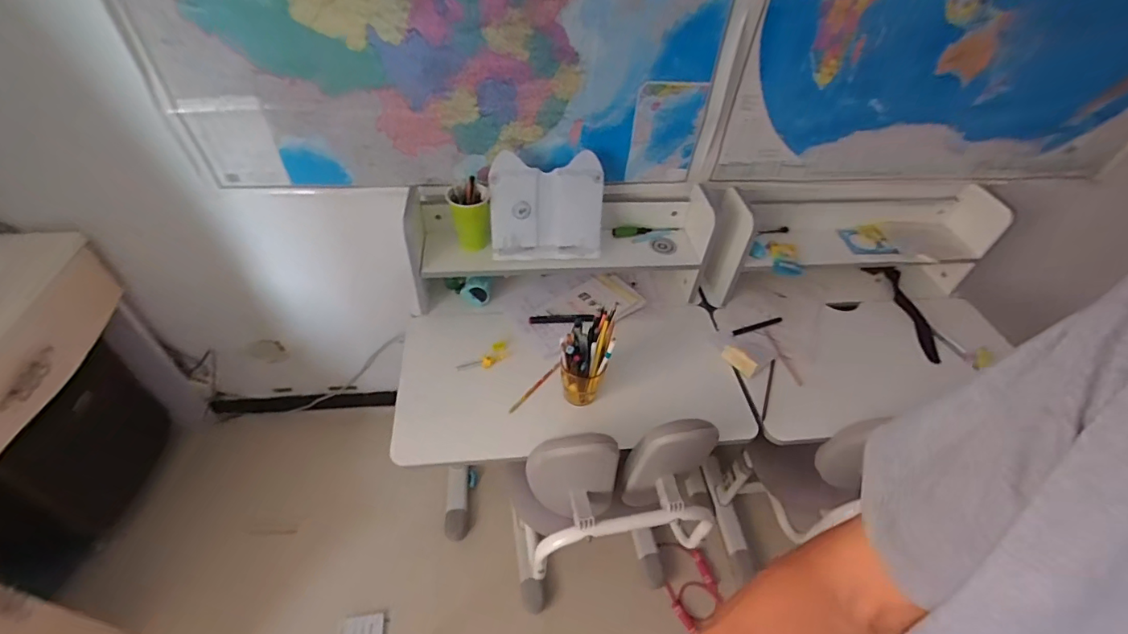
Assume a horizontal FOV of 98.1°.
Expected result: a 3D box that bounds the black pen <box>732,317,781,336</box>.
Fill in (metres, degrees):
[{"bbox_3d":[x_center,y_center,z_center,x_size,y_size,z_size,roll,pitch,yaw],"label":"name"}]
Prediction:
[{"bbox_3d":[0.448,0.021,1.134,0.151,0.012,0.017,-16,50,-19],"label":"black pen"}]

